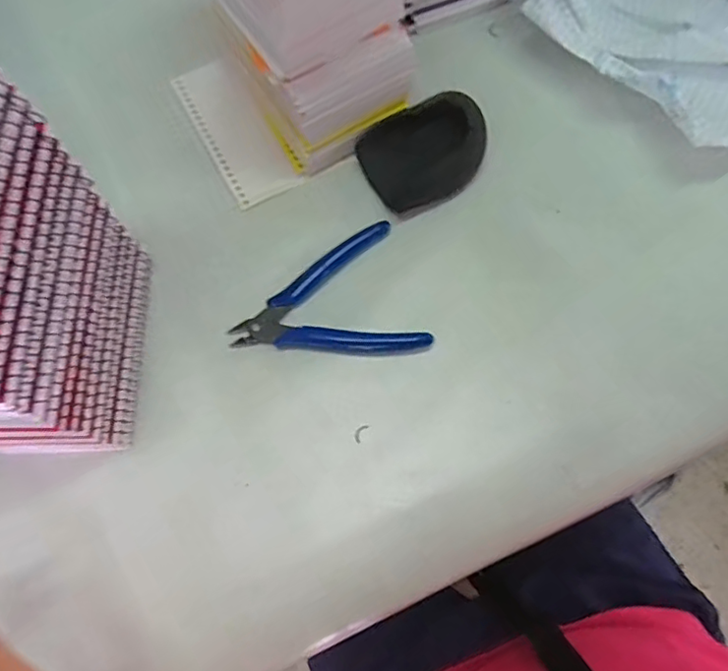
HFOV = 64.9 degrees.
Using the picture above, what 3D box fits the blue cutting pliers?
[{"bbox_3d":[-0.027,-0.018,0.364,0.116,0.012,0.089,-16,72,-4],"label":"blue cutting pliers"}]

